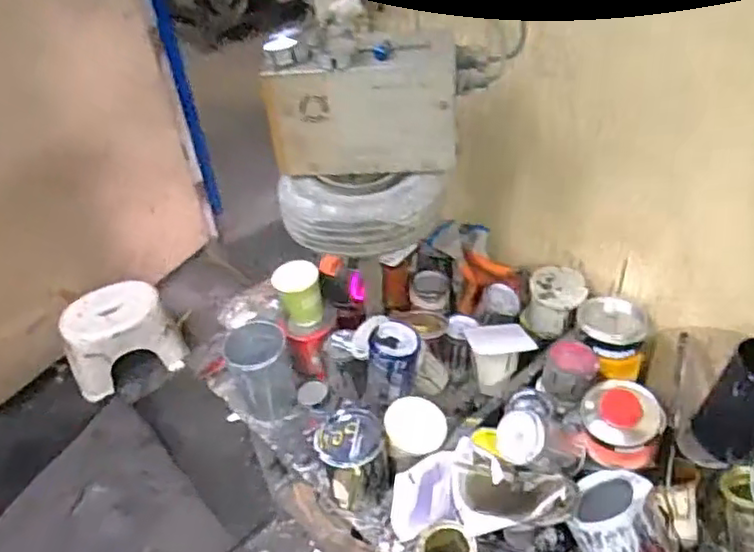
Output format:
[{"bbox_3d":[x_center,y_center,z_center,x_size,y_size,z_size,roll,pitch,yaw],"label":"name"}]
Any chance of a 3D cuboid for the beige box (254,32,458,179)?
[{"bbox_3d":[-0.019,-0.234,0.903,0.257,0.164,0.096,3,40,9],"label":"beige box"}]

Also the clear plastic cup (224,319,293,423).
[{"bbox_3d":[-0.196,0.170,1.110,0.102,0.141,0.106,-12,40,-9],"label":"clear plastic cup"}]

